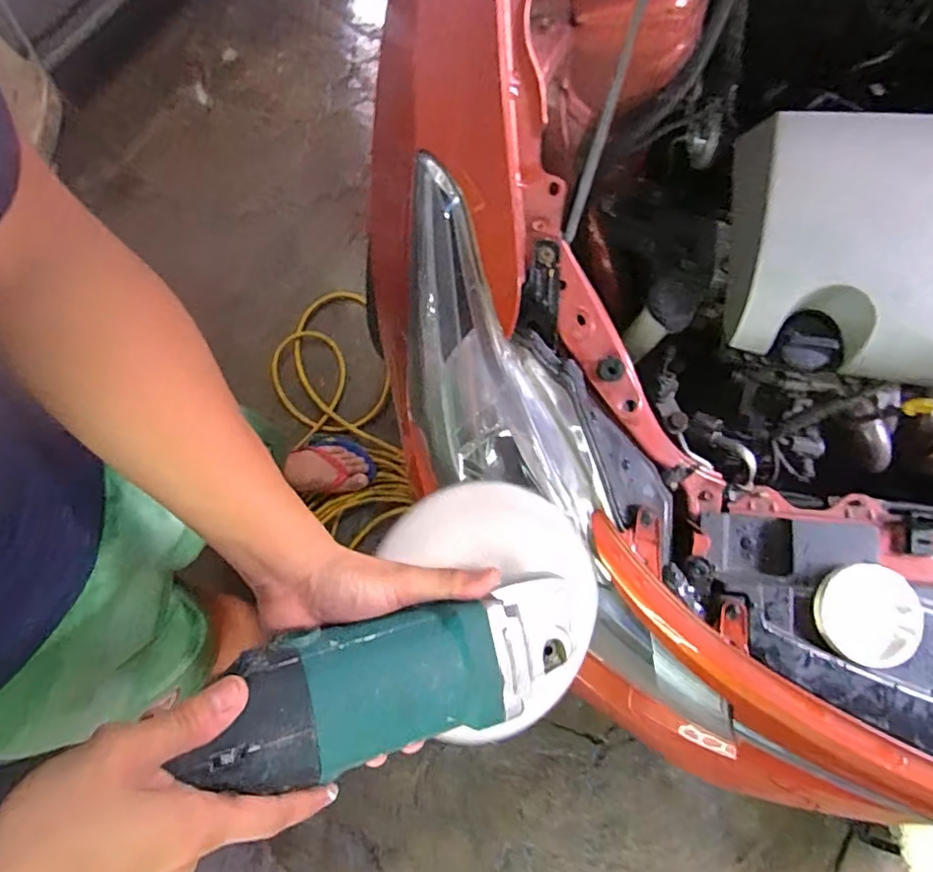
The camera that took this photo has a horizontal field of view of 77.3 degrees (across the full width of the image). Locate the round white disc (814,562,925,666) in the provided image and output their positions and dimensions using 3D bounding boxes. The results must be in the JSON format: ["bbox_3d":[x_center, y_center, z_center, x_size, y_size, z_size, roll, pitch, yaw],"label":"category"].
[{"bbox_3d":[0.405,0.180,0.586,0.100,0.008,0.096,0,75,1],"label":"round white disc"}]

